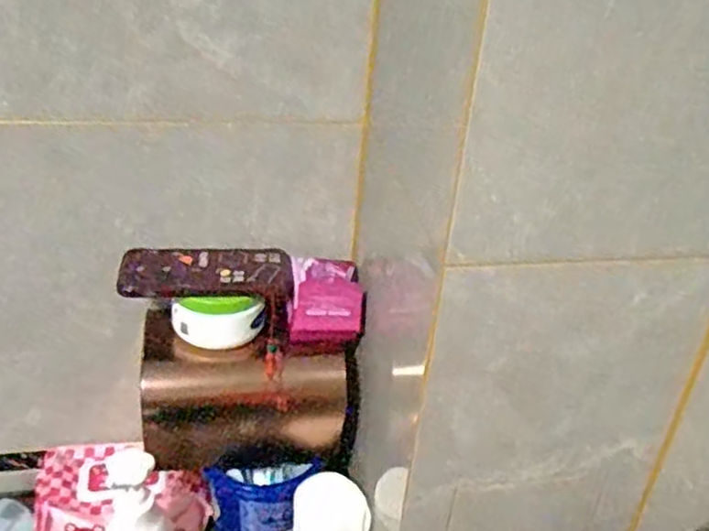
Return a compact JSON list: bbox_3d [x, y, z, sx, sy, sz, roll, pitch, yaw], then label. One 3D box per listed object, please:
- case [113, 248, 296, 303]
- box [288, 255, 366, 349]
[{"bbox_3d":[-0.144,0.008,0.715,0.163,0.020,0.065,0,31,-10],"label":"case"},{"bbox_3d":[-0.027,0.037,0.745,0.079,0.064,0.083,3,31,-4],"label":"box"}]

